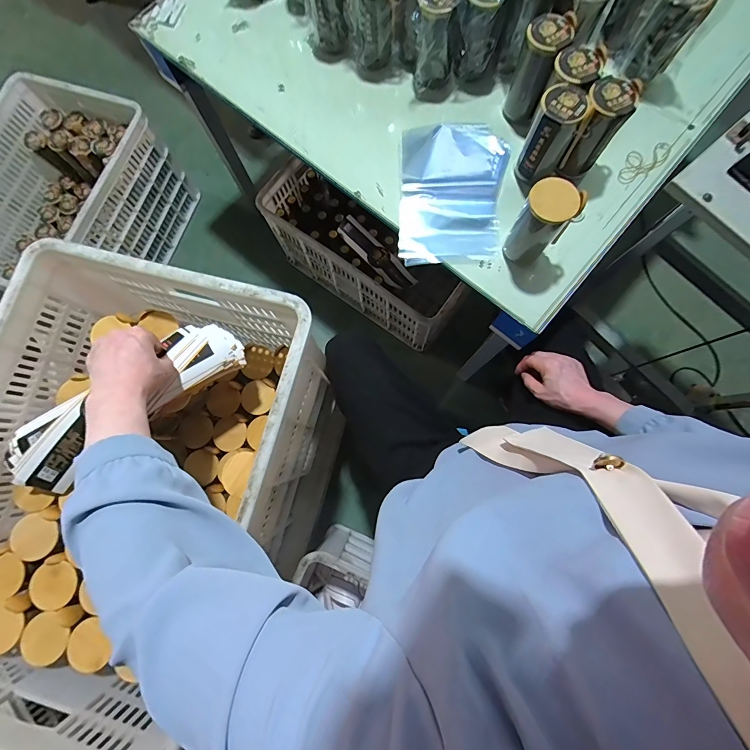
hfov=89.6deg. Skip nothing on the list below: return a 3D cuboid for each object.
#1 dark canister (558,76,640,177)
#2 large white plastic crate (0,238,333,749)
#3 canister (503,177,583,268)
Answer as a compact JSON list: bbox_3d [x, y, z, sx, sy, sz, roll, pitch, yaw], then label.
[{"bbox_3d":[0.336,-0.371,0.595,0.064,0.139,0.075,29,81,7],"label":"dark canister"},{"bbox_3d":[-0.360,0.158,0.595,0.420,0.288,0.605,15,79,4],"label":"large white plastic crate"},{"bbox_3d":[0.254,-0.236,0.584,0.065,0.143,0.078,34,81,7],"label":"canister"}]

